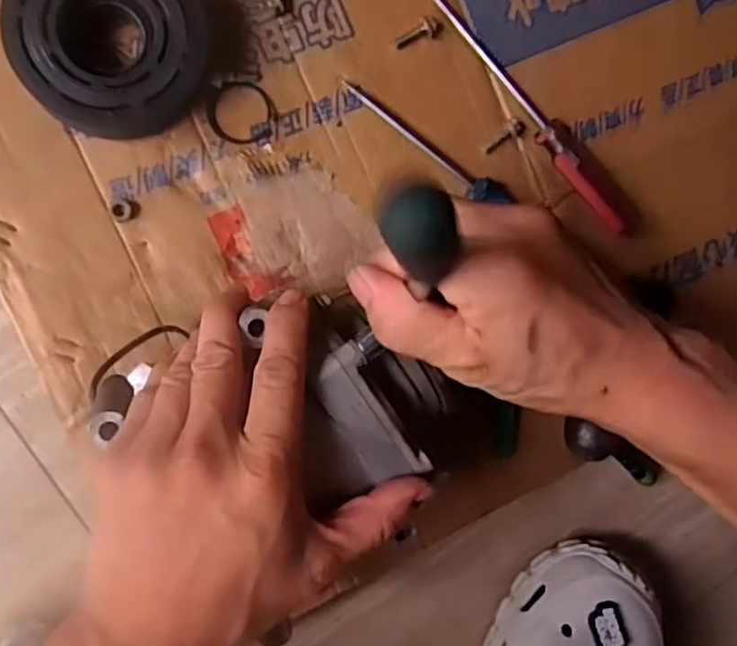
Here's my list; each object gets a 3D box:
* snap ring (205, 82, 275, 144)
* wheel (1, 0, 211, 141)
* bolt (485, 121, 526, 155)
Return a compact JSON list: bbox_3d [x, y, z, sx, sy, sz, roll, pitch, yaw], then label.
[{"bbox_3d":[-0.075,-0.125,0.416,0.039,0.005,0.036,0,91,-9],"label":"snap ring"},{"bbox_3d":[-0.143,-0.157,0.387,0.101,0.036,0.101,0,91,-9],"label":"wheel"},{"bbox_3d":[0.086,-0.119,0.440,0.029,0.006,0.011,-30,96,-7],"label":"bolt"}]

